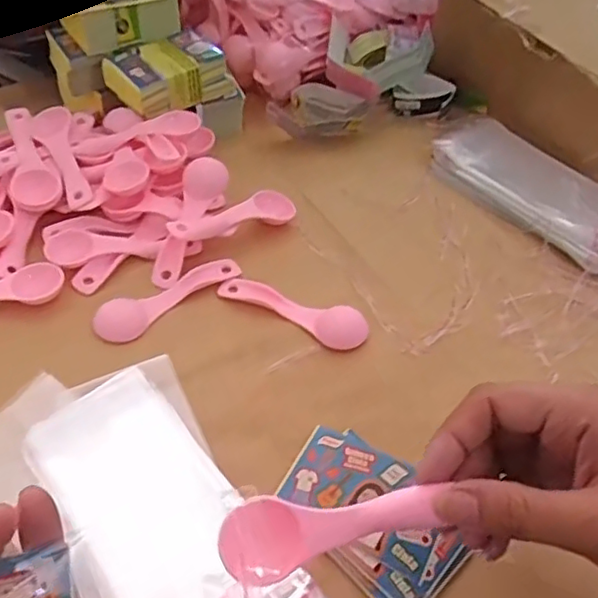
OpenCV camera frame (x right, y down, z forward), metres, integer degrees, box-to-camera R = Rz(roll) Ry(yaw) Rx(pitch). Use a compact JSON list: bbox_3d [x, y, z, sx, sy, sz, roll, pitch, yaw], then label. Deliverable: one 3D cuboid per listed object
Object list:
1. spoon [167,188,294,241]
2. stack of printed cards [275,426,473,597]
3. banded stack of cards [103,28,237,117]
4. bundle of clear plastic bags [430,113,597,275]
[{"bbox_3d":[-0.049,-0.062,0.468,0.107,0.014,0.027,-22,51,-37],"label":"spoon"},{"bbox_3d":[0.039,0.120,0.347,0.065,0.009,0.107,-35,58,-29],"label":"stack of printed cards"},{"bbox_3d":[-0.121,-0.210,0.561,0.098,0.031,0.065,-31,56,-26],"label":"banded stack of cards"},{"bbox_3d":[0.205,-0.096,0.525,0.085,0.028,0.192,-31,56,-26],"label":"bundle of clear plastic bags"}]

